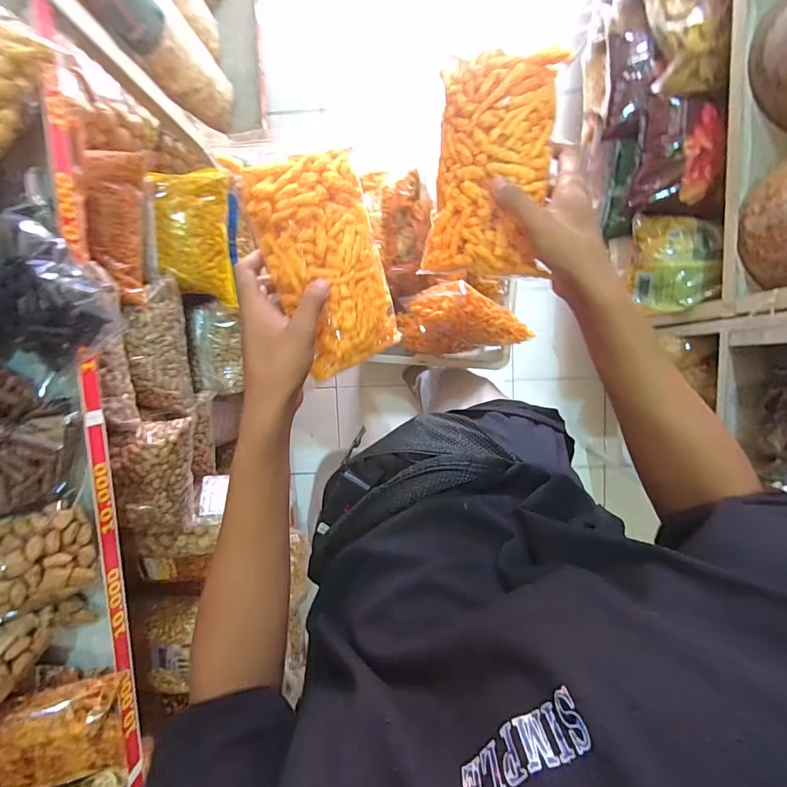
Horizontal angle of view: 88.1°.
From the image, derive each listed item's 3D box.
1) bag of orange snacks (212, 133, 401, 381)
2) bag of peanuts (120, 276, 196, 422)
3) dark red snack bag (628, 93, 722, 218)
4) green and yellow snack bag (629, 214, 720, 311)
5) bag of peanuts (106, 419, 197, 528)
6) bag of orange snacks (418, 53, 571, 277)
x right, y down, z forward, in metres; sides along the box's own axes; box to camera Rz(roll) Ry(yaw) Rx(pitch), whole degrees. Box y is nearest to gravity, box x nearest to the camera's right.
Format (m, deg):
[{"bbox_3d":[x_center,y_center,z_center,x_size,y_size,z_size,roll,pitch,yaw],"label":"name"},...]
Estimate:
[{"bbox_3d":[-0.057,-0.120,0.366,0.103,0.027,0.203,-30,117,-21],"label":"bag of orange snacks"},{"bbox_3d":[-0.425,-0.076,0.745,0.063,0.103,0.254,4,96,3],"label":"bag of peanuts"},{"bbox_3d":[0.571,-0.460,0.784,0.173,0.060,0.212,12,98,30],"label":"dark red snack bag"},{"bbox_3d":[0.576,-0.266,0.839,0.142,0.065,0.187,1,98,28],"label":"green and yellow snack bag"},{"bbox_3d":[-0.405,0.139,0.686,0.050,0.115,0.199,25,112,45],"label":"bag of peanuts"},{"bbox_3d":[0.083,-0.201,0.376,0.116,0.029,0.175,7,116,20],"label":"bag of orange snacks"}]

